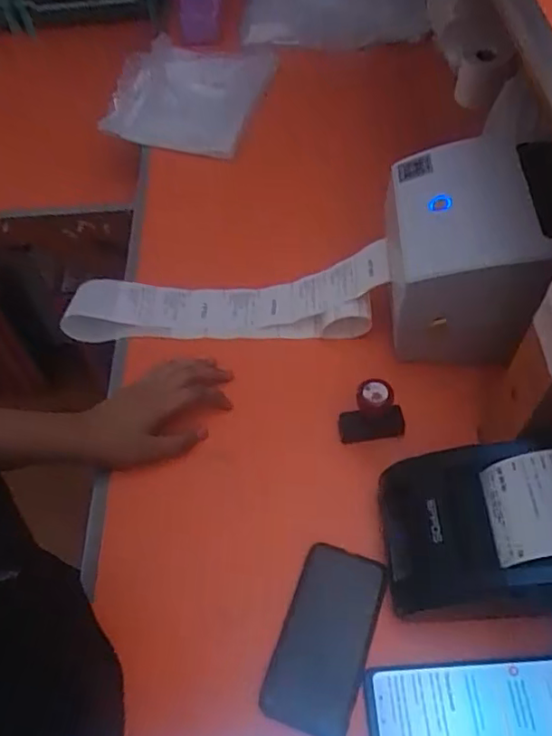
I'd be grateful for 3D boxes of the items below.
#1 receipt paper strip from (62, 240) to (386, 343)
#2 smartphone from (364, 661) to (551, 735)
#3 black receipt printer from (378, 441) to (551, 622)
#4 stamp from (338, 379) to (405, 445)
[{"bbox_3d":[-0.065,-0.084,0.665,0.368,0.080,0.081,1,57,4],"label":"receipt paper strip"},{"bbox_3d":[0.156,0.269,0.450,0.163,0.005,0.071,-4,57,1],"label":"smartphone"},{"bbox_3d":[0.175,0.134,0.476,0.165,0.116,0.121,1,57,4],"label":"black receipt printer"},{"bbox_3d":[0.096,0.040,0.569,0.064,0.075,0.032,-4,57,1],"label":"stamp"}]

